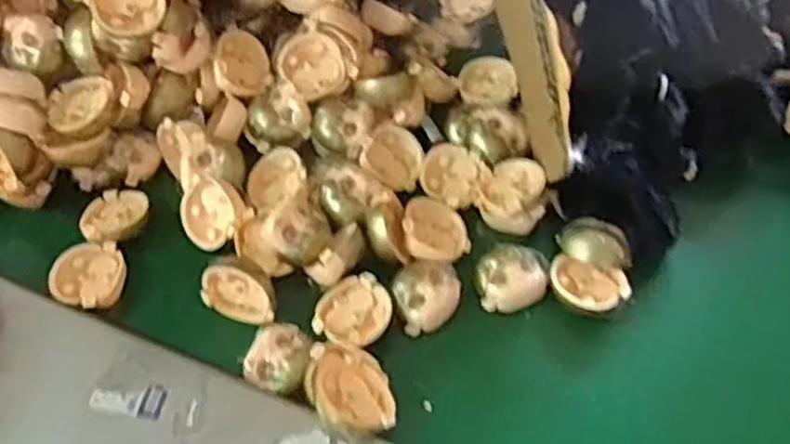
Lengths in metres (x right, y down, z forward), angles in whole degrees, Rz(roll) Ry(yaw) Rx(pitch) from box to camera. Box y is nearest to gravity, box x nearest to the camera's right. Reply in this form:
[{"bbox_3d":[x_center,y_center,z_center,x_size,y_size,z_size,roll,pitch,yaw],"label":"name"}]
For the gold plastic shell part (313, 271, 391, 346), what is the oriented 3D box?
[{"bbox_3d":[-0.028,0.060,0.484,0.052,0.018,0.046,-29,59,-18],"label":"gold plastic shell part"}]

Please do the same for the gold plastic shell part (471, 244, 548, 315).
[{"bbox_3d":[0.080,0.038,0.508,0.048,0.016,0.045,-1,55,1],"label":"gold plastic shell part"}]

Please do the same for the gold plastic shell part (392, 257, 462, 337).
[{"bbox_3d":[0.022,0.048,0.497,0.046,0.016,0.048,-1,55,1],"label":"gold plastic shell part"}]

